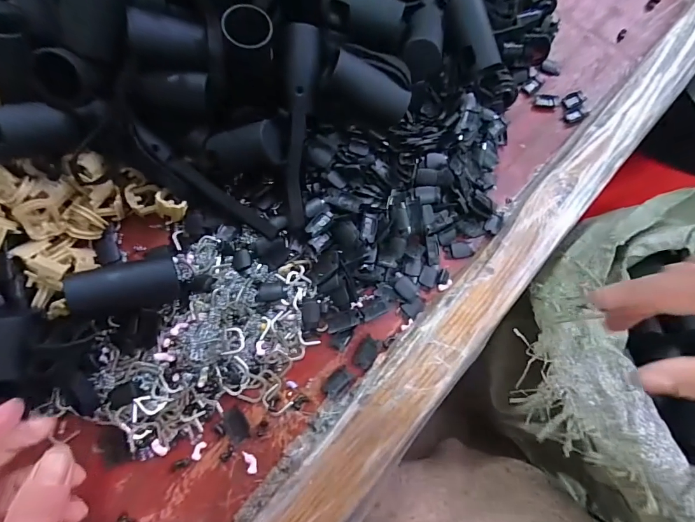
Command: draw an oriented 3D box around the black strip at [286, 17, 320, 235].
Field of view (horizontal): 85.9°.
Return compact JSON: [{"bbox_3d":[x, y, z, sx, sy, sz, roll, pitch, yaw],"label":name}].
[{"bbox_3d":[-0.034,-0.096,0.272,0.021,0.016,0.147,2,89,-1],"label":"black strip"}]

